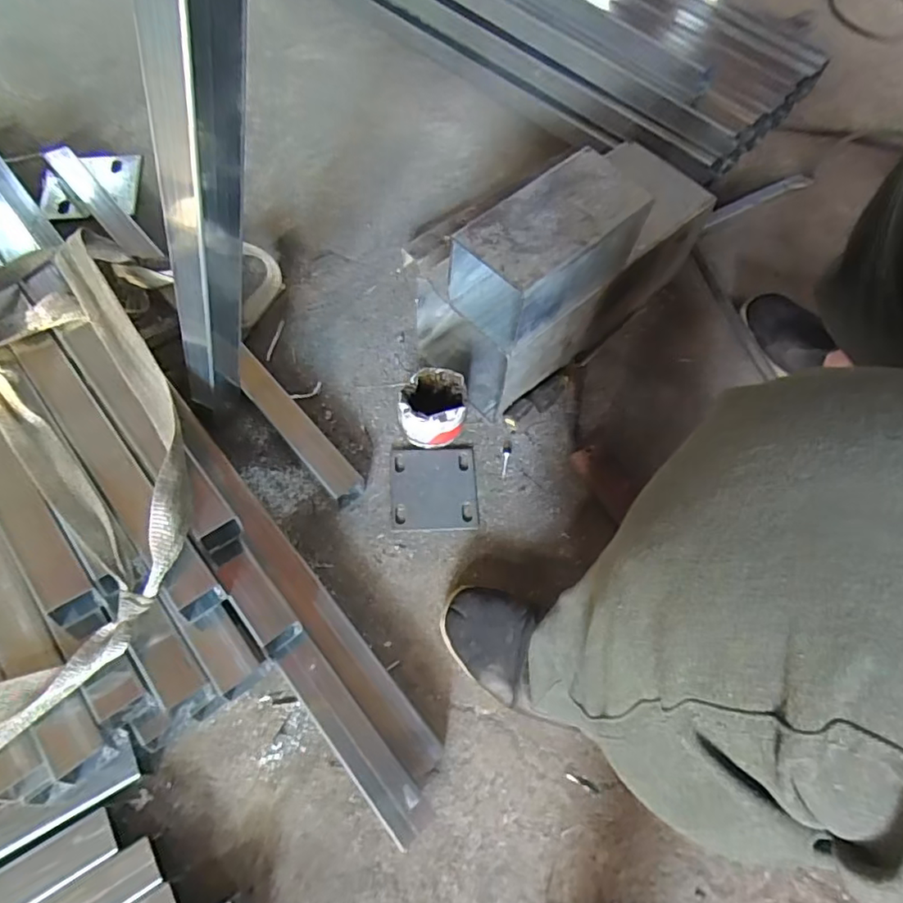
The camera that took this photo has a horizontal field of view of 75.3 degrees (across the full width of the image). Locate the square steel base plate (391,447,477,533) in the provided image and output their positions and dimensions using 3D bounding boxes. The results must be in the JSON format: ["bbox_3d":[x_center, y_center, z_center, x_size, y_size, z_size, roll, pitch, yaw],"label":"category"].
[{"bbox_3d":[-0.022,0.043,0.713,0.103,0.006,0.107,-1,63,-2],"label":"square steel base plate"}]

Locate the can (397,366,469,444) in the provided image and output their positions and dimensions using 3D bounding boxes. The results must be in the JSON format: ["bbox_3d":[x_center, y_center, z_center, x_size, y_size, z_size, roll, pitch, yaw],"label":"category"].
[{"bbox_3d":[-0.022,-0.055,0.726,0.078,0.075,0.078,1,63,-1],"label":"can"}]

